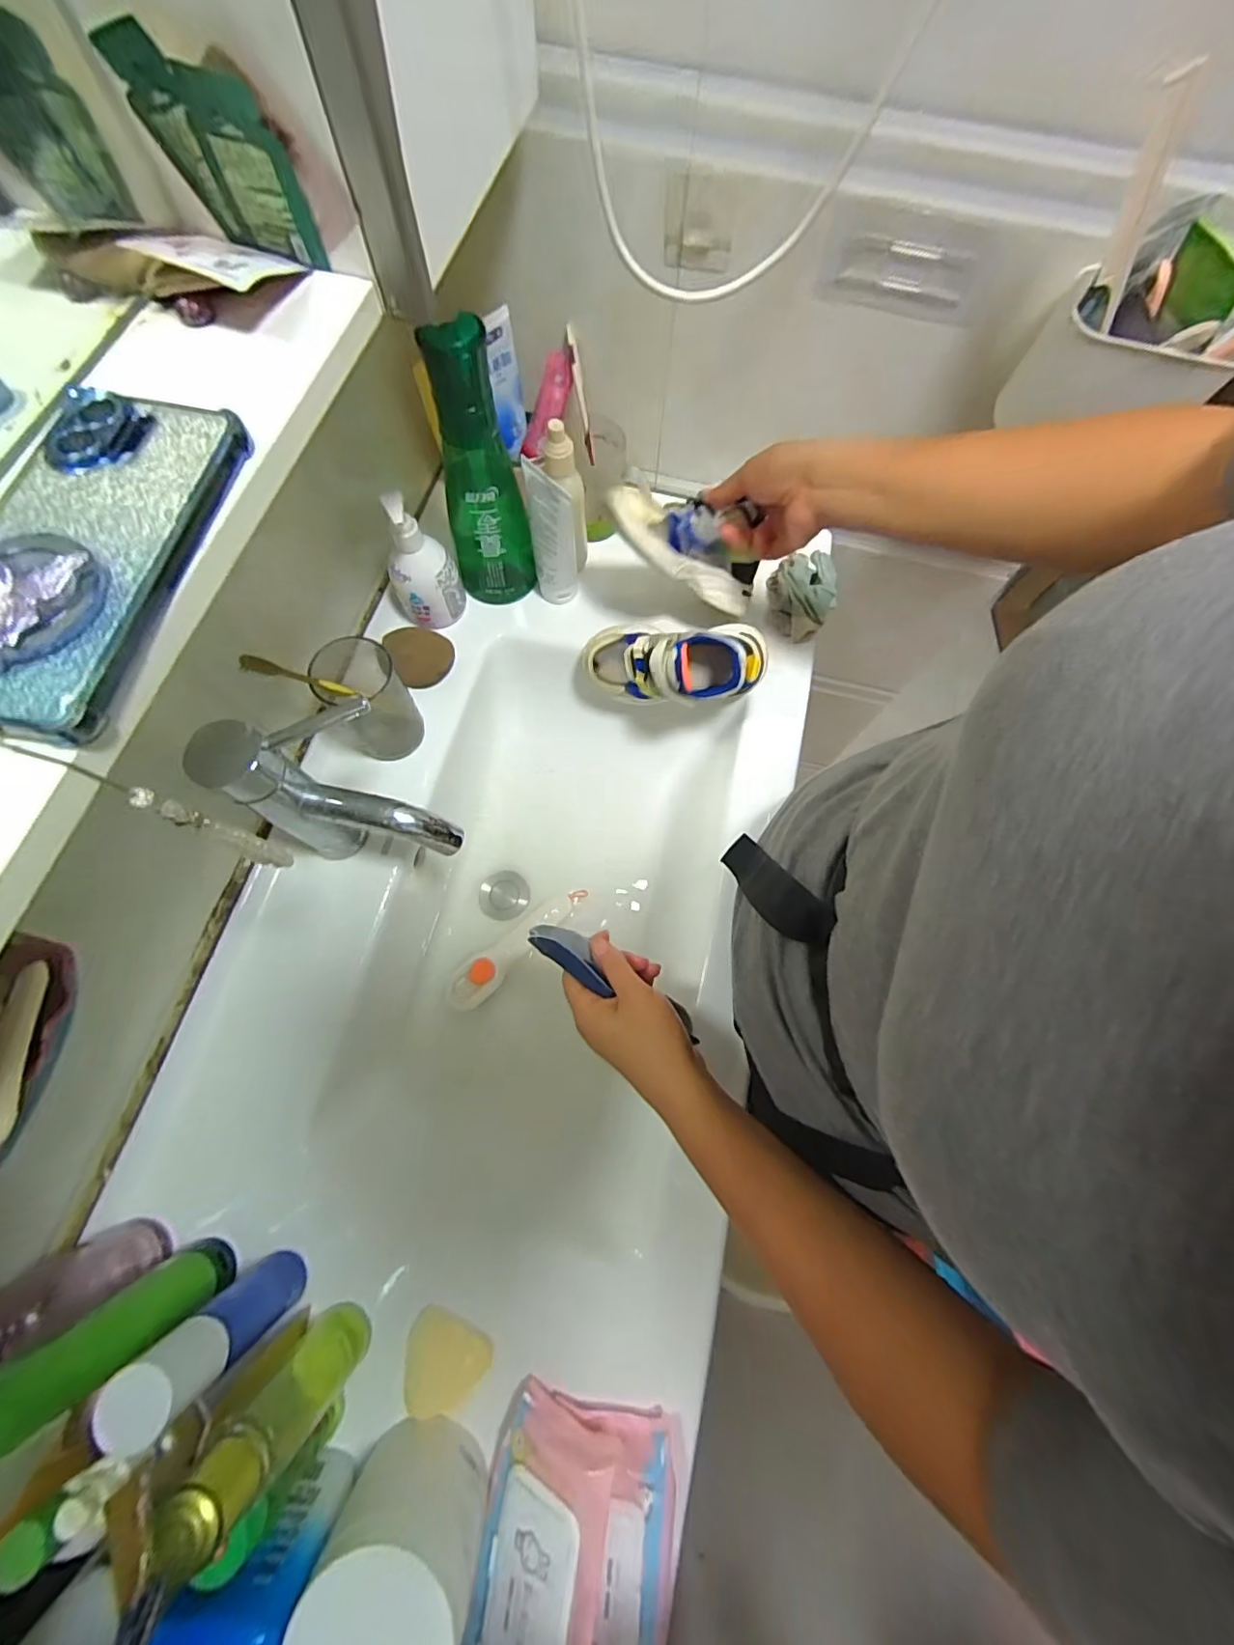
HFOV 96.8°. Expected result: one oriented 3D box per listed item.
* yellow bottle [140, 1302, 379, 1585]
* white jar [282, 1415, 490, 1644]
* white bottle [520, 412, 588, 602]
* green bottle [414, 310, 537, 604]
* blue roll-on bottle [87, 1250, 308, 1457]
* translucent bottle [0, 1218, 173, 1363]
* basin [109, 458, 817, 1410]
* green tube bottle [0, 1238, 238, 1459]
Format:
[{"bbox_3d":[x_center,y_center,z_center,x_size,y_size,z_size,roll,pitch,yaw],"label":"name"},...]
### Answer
[{"bbox_3d":[-0.206,0.359,0.332,0.051,0.153,0.044,-24,74,-10],"label":"yellow bottle"},{"bbox_3d":[-0.132,0.452,0.335,0.087,0.107,0.087,1,71,-2],"label":"white jar"},{"bbox_3d":[-0.063,-0.302,0.567,0.052,0.161,0.068,10,71,1],"label":"white bottle"},{"bbox_3d":[-0.130,-0.318,0.517,0.078,0.255,0.070,-10,72,-5],"label":"green bottle"},{"bbox_3d":[-0.252,0.324,0.346,0.039,0.142,0.033,38,74,10],"label":"blue roll-on bottle"},{"bbox_3d":[-0.366,0.304,0.353,0.052,0.139,0.040,39,74,11],"label":"translucent bottle"},{"bbox_3d":[-0.097,0.056,0.560,0.463,0.199,0.738,13,71,2],"label":"basin"},{"bbox_3d":[-0.309,0.304,0.313,0.042,0.217,0.043,-29,75,-11],"label":"green tube bottle"}]

